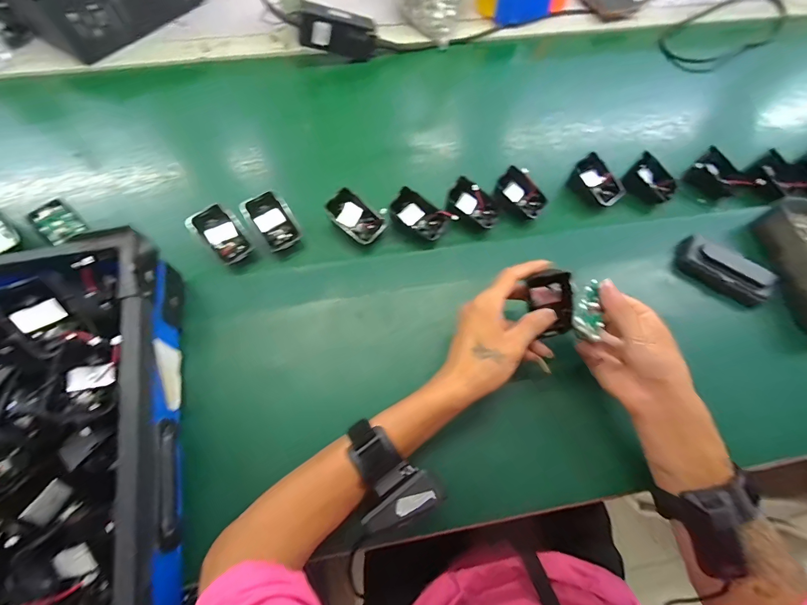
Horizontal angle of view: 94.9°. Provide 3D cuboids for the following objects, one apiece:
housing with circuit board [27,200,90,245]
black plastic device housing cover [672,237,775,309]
[{"bbox_3d":[-0.397,-0.092,0.426,0.056,0.008,0.039,45,64,3],"label":"housing with circuit board"},{"bbox_3d":[0.385,-0.039,0.448,0.109,0.037,0.044,33,69,12],"label":"black plastic device housing cover"}]

